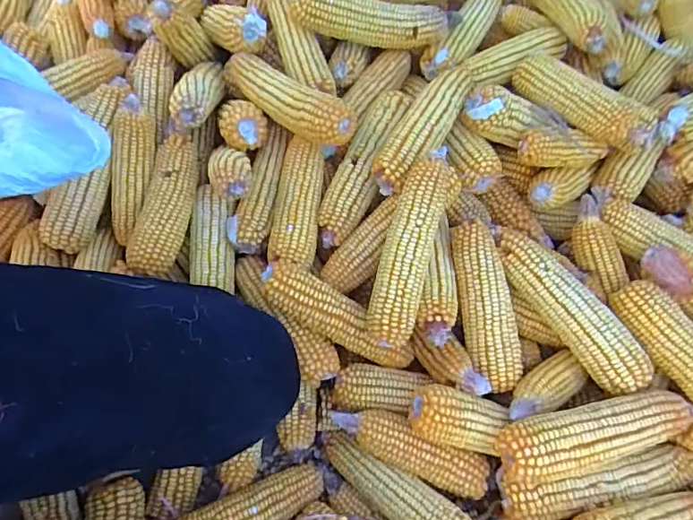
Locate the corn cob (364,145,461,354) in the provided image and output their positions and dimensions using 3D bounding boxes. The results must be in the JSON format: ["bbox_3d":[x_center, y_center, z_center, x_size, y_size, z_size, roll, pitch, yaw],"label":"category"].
[{"bbox_3d":[0.071,-0.017,0.532,0.058,0.059,0.227,17,87,6],"label":"corn cob"}]

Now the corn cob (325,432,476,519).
[{"bbox_3d":[0.052,0.240,0.511,0.201,0.046,0.051,25,60,34],"label":"corn cob"}]

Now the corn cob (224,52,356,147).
[{"bbox_3d":[-0.080,-0.199,0.613,0.055,0.054,0.235,-35,51,-21],"label":"corn cob"}]

